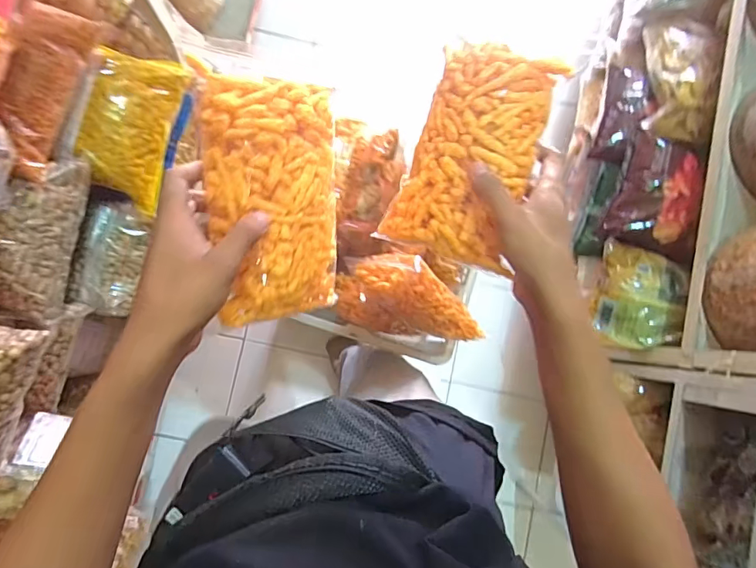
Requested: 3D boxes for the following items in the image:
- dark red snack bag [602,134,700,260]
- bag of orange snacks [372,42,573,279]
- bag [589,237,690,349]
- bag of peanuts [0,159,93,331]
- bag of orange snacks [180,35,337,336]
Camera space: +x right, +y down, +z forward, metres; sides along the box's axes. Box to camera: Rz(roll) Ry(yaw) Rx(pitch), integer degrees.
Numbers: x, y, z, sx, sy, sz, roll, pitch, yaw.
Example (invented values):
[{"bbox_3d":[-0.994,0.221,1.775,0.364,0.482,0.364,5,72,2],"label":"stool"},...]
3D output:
[{"bbox_3d":[0.549,-0.168,0.907,0.173,0.060,0.212,19,84,26],"label":"dark red snack bag"},{"bbox_3d":[0.074,-0.110,0.413,0.116,0.029,0.175,17,103,16],"label":"bag of orange snacks"},{"bbox_3d":[0.501,0.028,0.924,0.142,0.065,0.187,10,86,23],"label":"bag"},{"bbox_3d":[-0.494,-0.060,0.703,0.063,0.103,0.254,18,84,-2],"label":"bag of peanuts"},{"bbox_3d":[-0.077,-0.070,0.375,0.103,0.027,0.203,-12,109,-31],"label":"bag of orange snacks"}]

